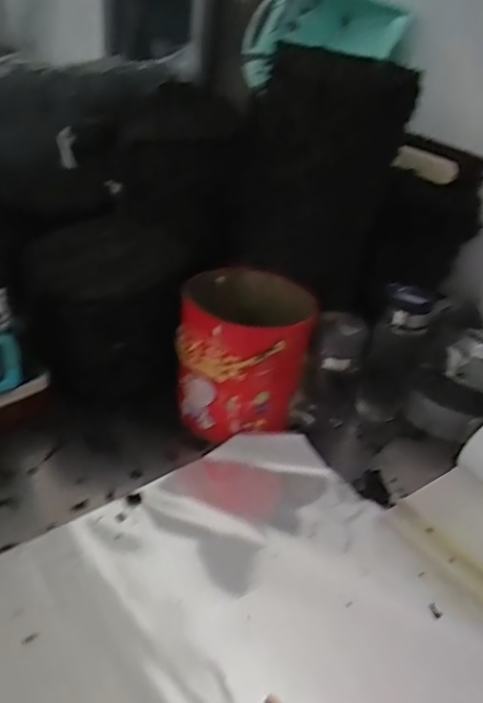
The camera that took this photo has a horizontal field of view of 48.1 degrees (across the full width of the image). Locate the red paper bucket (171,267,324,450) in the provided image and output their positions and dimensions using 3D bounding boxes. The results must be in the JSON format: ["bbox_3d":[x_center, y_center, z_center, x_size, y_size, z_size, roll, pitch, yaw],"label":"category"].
[{"bbox_3d":[0.000,0.002,0.740,0.174,0.171,0.161,7,34,-5],"label":"red paper bucket"}]

